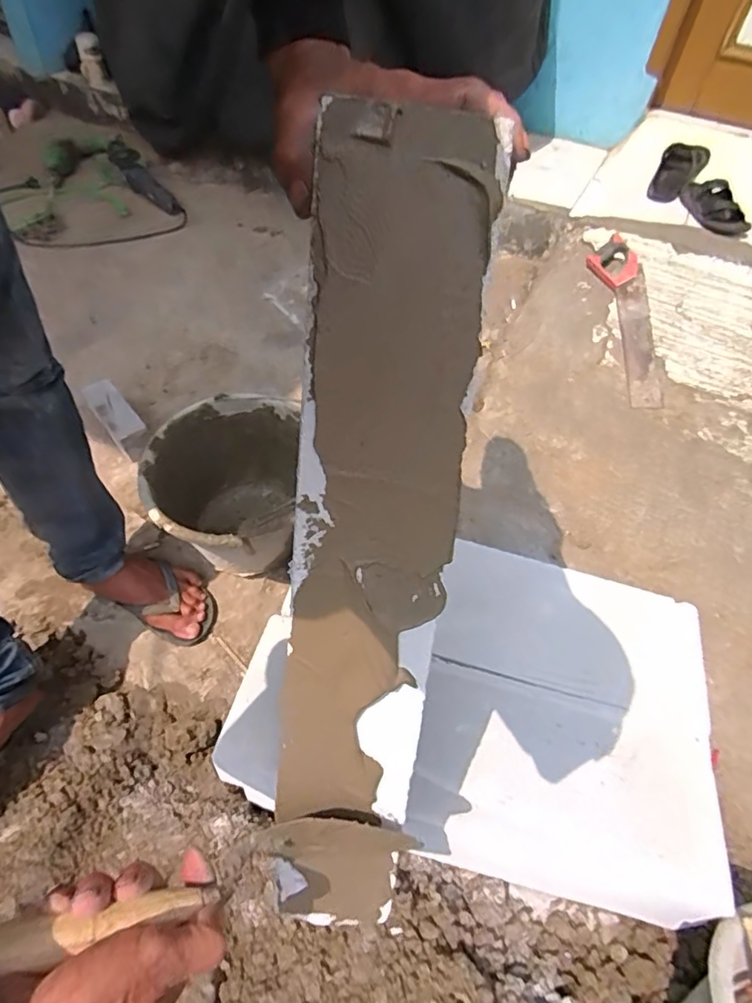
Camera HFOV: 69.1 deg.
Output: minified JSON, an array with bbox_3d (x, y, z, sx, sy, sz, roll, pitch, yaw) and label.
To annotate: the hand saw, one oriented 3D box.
[{"bbox_3d":[0.610,-0.430,1.304,0.108,0.025,0.474,-7,70,2],"label":"hand saw"}]

